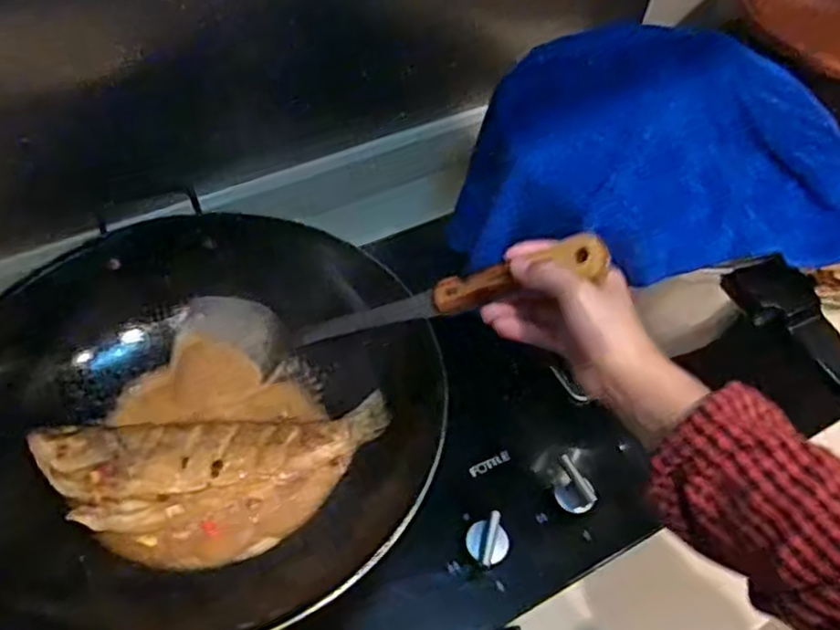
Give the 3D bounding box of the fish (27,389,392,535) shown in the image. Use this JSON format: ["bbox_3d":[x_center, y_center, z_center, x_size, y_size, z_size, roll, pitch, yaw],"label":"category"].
[{"bbox_3d":[-0.151,0.114,0.536,0.253,0.033,0.079,-5,55,-8],"label":"fish"}]

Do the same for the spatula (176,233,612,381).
[{"bbox_3d":[-0.033,-0.010,0.542,0.351,0.090,0.064,-13,45,35],"label":"spatula"}]

